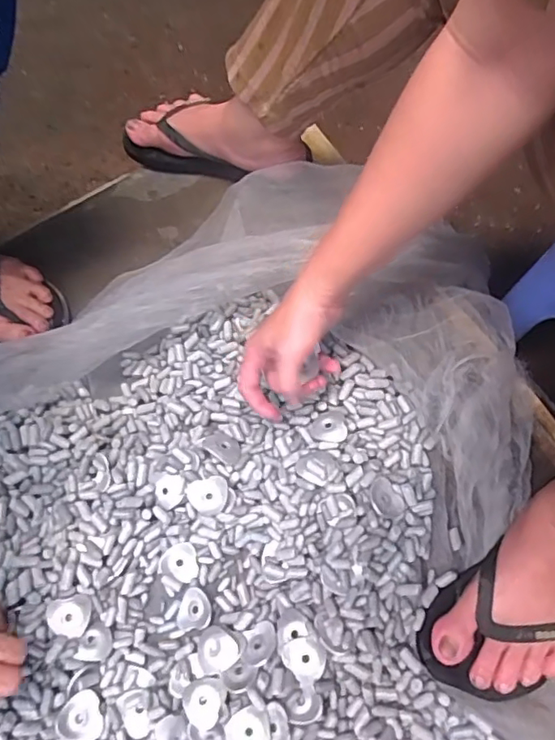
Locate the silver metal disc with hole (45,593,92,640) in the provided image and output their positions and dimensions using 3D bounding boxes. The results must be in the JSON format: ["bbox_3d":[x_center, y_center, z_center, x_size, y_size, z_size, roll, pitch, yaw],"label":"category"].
[{"bbox_3d":[-0.176,0.210,0.469,0.035,0.009,0.033,6,68,-15],"label":"silver metal disc with hole"}]

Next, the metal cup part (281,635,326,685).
[{"bbox_3d":[0.021,0.233,0.445,0.033,0.012,0.032,-12,68,-3],"label":"metal cup part"}]

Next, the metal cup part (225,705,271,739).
[{"bbox_3d":[-0.020,0.285,0.435,0.034,0.007,0.033,-1,68,2],"label":"metal cup part"}]

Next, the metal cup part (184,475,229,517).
[{"bbox_3d":[-0.063,0.116,0.503,0.037,0.010,0.034,-12,96,-3],"label":"metal cup part"}]

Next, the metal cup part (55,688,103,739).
[{"bbox_3d":[-0.160,0.282,0.446,0.033,0.010,0.036,-20,68,-6],"label":"metal cup part"}]

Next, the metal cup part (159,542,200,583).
[{"bbox_3d":[-0.090,0.176,0.503,0.033,0.007,0.033,-12,68,-3],"label":"metal cup part"}]

